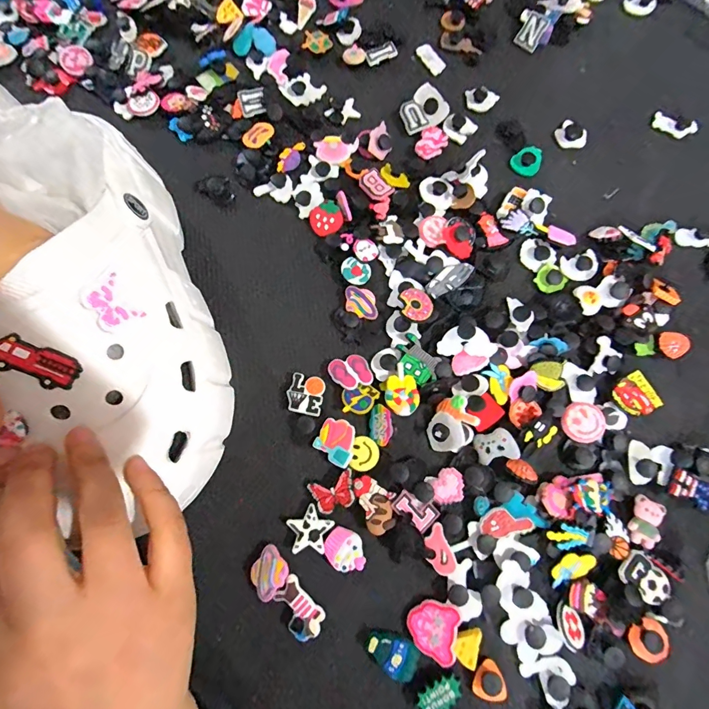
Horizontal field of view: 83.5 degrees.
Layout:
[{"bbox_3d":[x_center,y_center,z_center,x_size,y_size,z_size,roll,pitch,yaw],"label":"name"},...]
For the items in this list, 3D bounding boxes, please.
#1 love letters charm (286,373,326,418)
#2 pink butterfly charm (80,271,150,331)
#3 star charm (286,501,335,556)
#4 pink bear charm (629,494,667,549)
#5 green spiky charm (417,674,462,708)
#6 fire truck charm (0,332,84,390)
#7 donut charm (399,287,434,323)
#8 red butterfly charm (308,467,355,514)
[{"bbox_3d":[-0.032,0.027,0.266,0.024,0.009,0.026,12,76,2],"label":"love letters charm"},{"bbox_3d":[-0.119,-0.025,0.195,0.020,0.004,0.025,-44,120,-31],"label":"pink butterfly charm"},{"bbox_3d":[-0.026,0.107,0.241,0.026,0.004,0.027,-14,77,-5],"label":"star charm"},{"bbox_3d":[0.180,0.104,0.245,0.017,0.006,0.028,25,77,5],"label":"pink bear charm"},{"bbox_3d":[0.047,0.191,0.222,0.024,0.006,0.014,-22,77,-7],"label":"green spiky charm"},{"bbox_3d":[-0.145,0.004,0.181,0.033,0.006,0.017,31,75,-29],"label":"fire truck charm"},{"bbox_3d":[0.043,-0.035,0.275,0.023,0.004,0.026,5,67,-10],"label":"donut charm"},{"bbox_3d":[-0.013,0.086,0.246,0.027,0.005,0.020,-21,77,-6],"label":"red butterfly charm"}]

